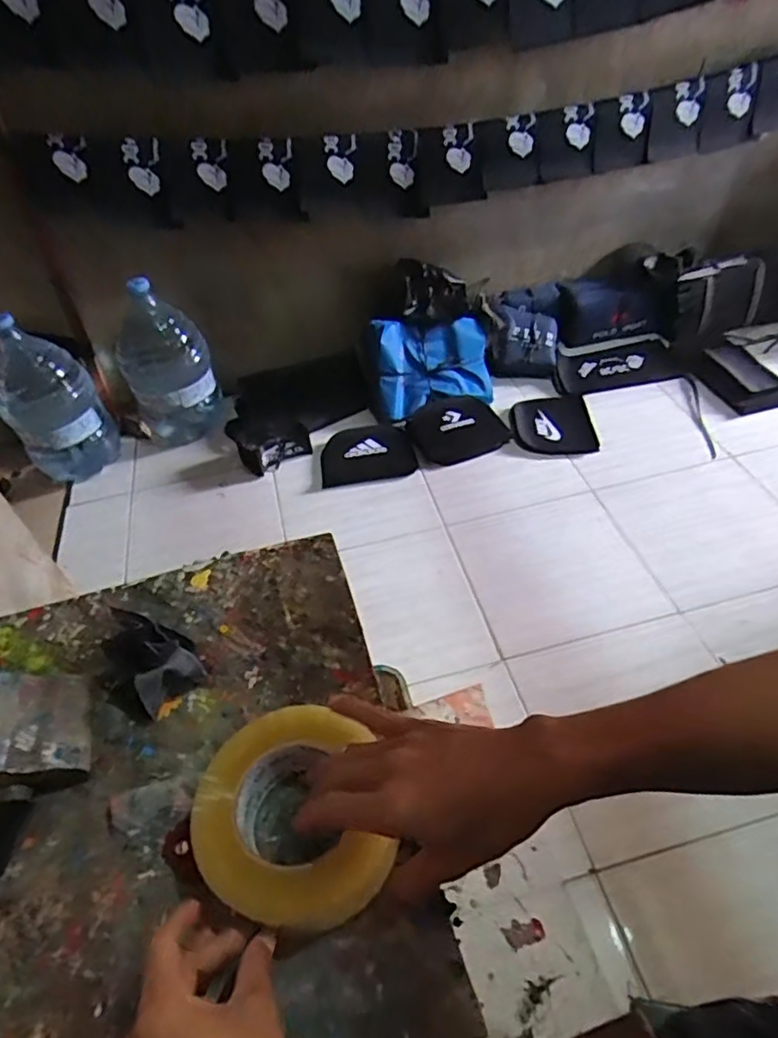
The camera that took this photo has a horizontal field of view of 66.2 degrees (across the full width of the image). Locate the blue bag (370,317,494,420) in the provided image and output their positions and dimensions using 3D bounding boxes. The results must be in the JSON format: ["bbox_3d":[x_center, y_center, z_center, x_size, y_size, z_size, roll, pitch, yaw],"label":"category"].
[{"bbox_3d":[0.136,-0.466,1.794,0.355,0.276,0.075,-11,1,-10],"label":"blue bag"}]

